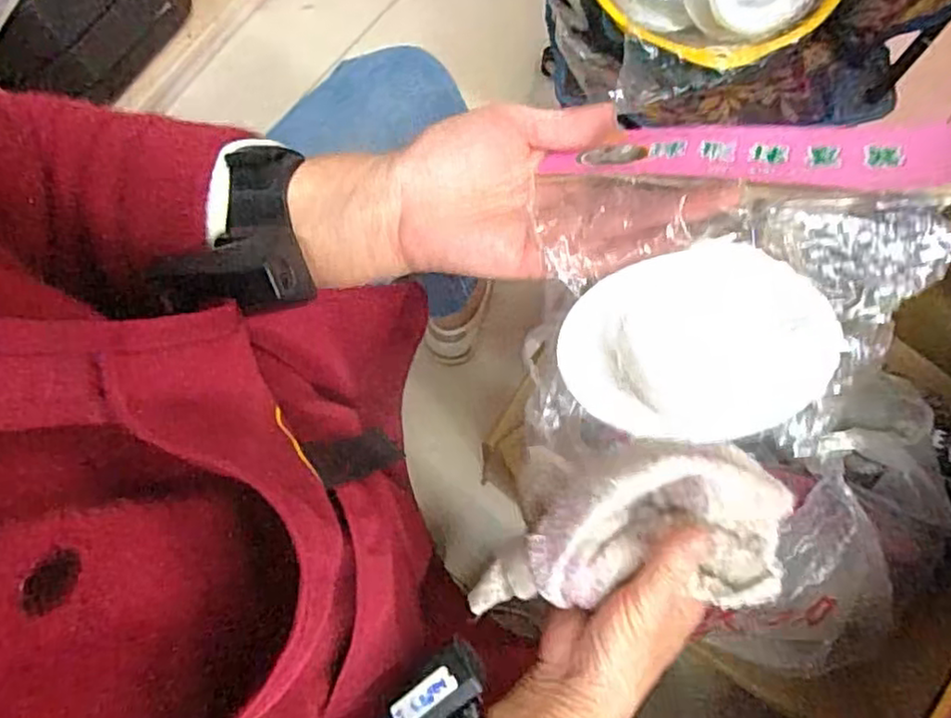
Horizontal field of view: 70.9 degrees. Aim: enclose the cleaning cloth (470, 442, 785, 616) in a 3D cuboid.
[{"bbox_3d":[0.075,0.103,0.358,0.174,0.051,0.082,-21,76,15],"label":"cleaning cloth"}]

